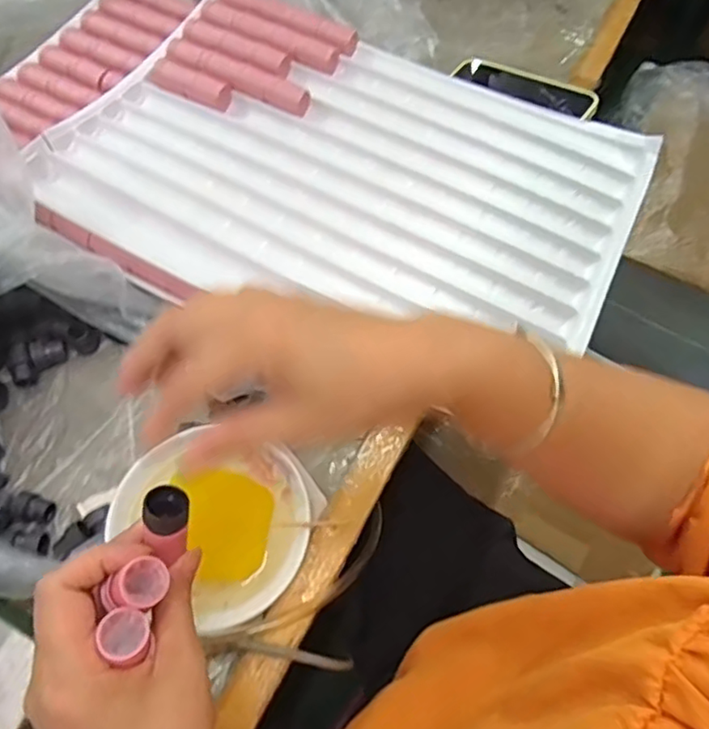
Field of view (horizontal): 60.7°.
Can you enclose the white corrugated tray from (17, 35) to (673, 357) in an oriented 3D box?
[{"bbox_3d":[0.003,-0.163,0.499,0.443,0.031,0.294,21,66,7],"label":"white corrugated tray"}]

